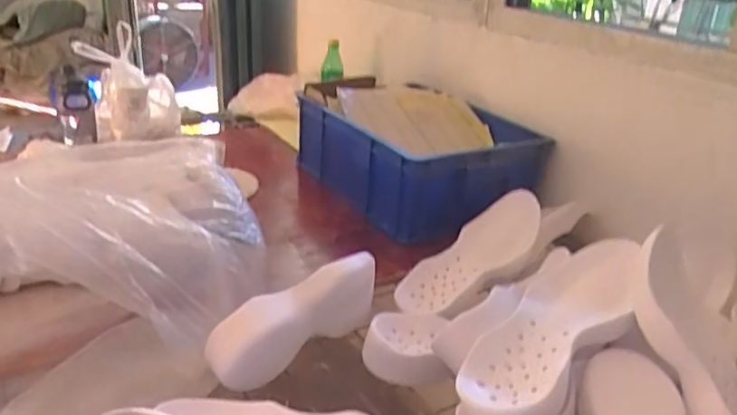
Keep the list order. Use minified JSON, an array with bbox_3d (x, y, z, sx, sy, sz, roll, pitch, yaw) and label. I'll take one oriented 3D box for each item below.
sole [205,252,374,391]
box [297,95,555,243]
[{"bbox_3d":[-0.088,0.158,0.873,0.271,0.118,0.060,-27,36,-25],"label":"sole"},{"bbox_3d":[0.116,-0.104,1.347,0.347,0.174,0.471,-12,29,-30],"label":"box"}]

